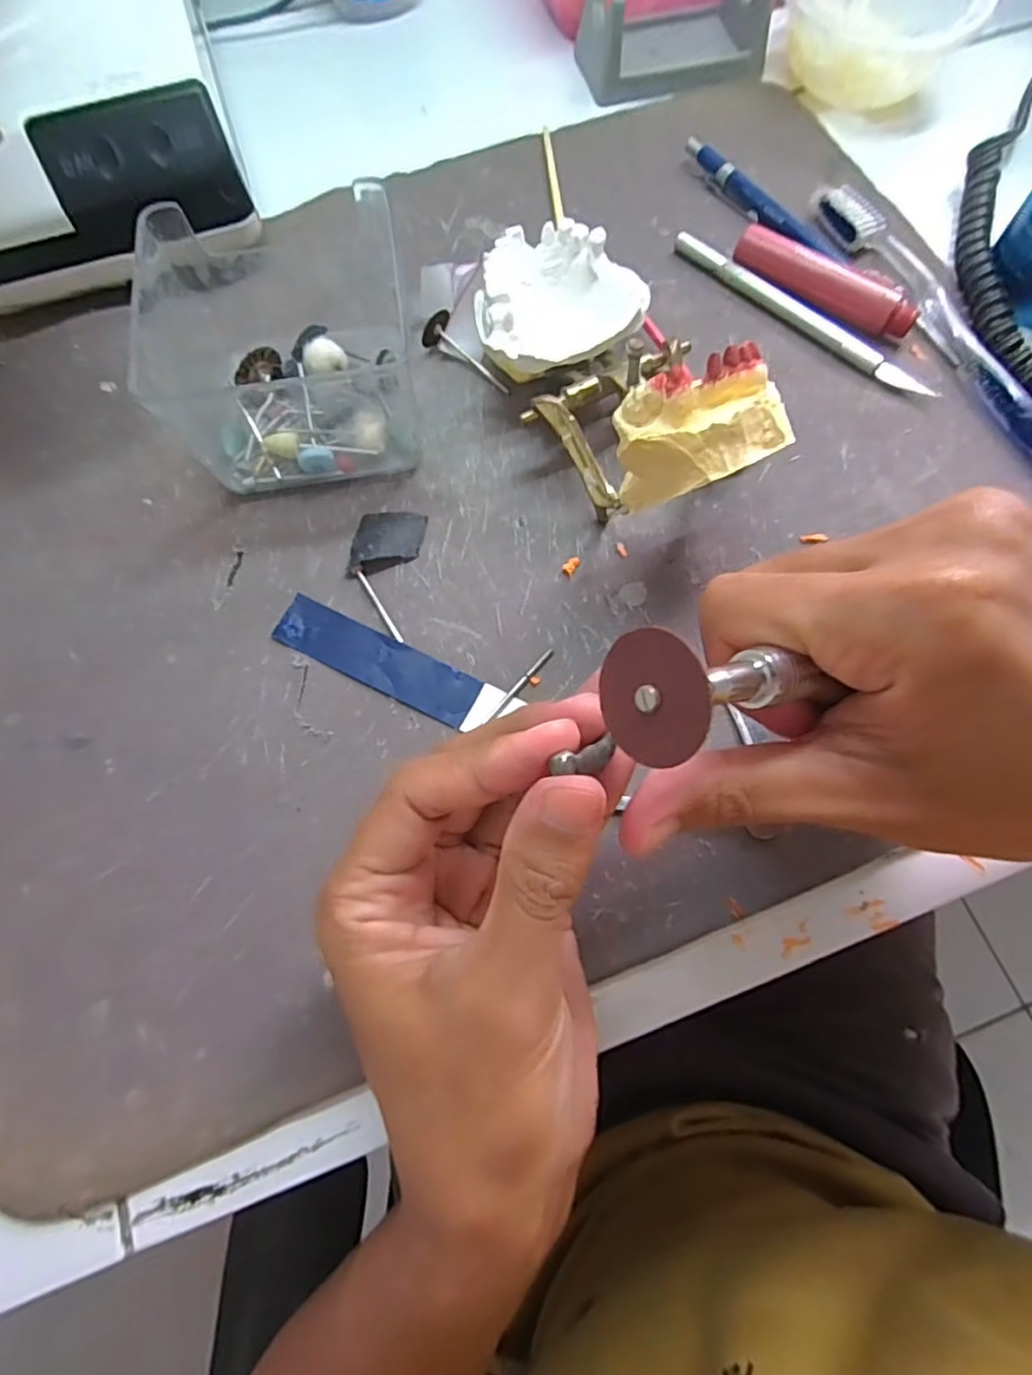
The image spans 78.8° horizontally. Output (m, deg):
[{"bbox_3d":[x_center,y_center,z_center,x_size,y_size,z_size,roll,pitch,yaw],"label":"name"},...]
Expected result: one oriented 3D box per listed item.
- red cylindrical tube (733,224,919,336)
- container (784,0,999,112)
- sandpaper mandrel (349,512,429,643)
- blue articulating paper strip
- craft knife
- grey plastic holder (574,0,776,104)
[{"bbox_3d":[0.141,-0.186,0.288,0.086,0.018,0.015,36,76,13],"label":"red cylindrical tube"},{"bbox_3d":[0.192,-0.359,0.338,0.100,0.043,0.100,-1,71,2],"label":"container"},{"bbox_3d":[-0.053,-0.048,0.253,0.027,0.007,0.056,4,72,3],"label":"sandpaper mandrel"},{"bbox_3d":[-0.047,-0.008,0.241,0.096,0.004,0.021,26,74,10],"label":"blue articulating paper strip"},{"bbox_3d":[0.129,-0.172,0.290,0.138,0.008,0.012,40,77,14],"label":"craft knife"},{"bbox_3d":[0.084,-0.376,0.347,0.101,0.038,0.070,-14,72,-3],"label":"grey plastic holder"}]

